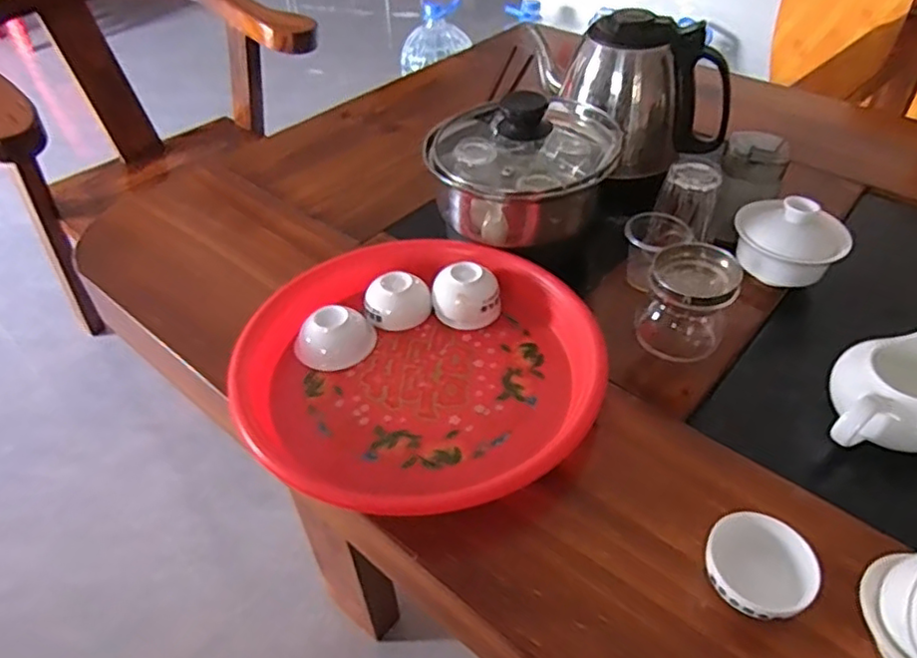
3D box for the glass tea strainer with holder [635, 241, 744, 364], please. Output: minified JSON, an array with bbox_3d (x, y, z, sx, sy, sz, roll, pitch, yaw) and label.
[{"bbox_3d":[0.168,-0.019,0.476,0.061,0.067,0.058,17,47,19],"label":"glass tea strainer with holder"}]

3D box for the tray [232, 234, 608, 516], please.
[{"bbox_3d":[-0.028,0.020,0.461,0.244,0.041,0.232,-1,43,1],"label":"tray"}]

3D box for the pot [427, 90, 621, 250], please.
[{"bbox_3d":[0.047,-0.134,0.554,0.147,0.125,0.125,3,44,6],"label":"pot"}]

